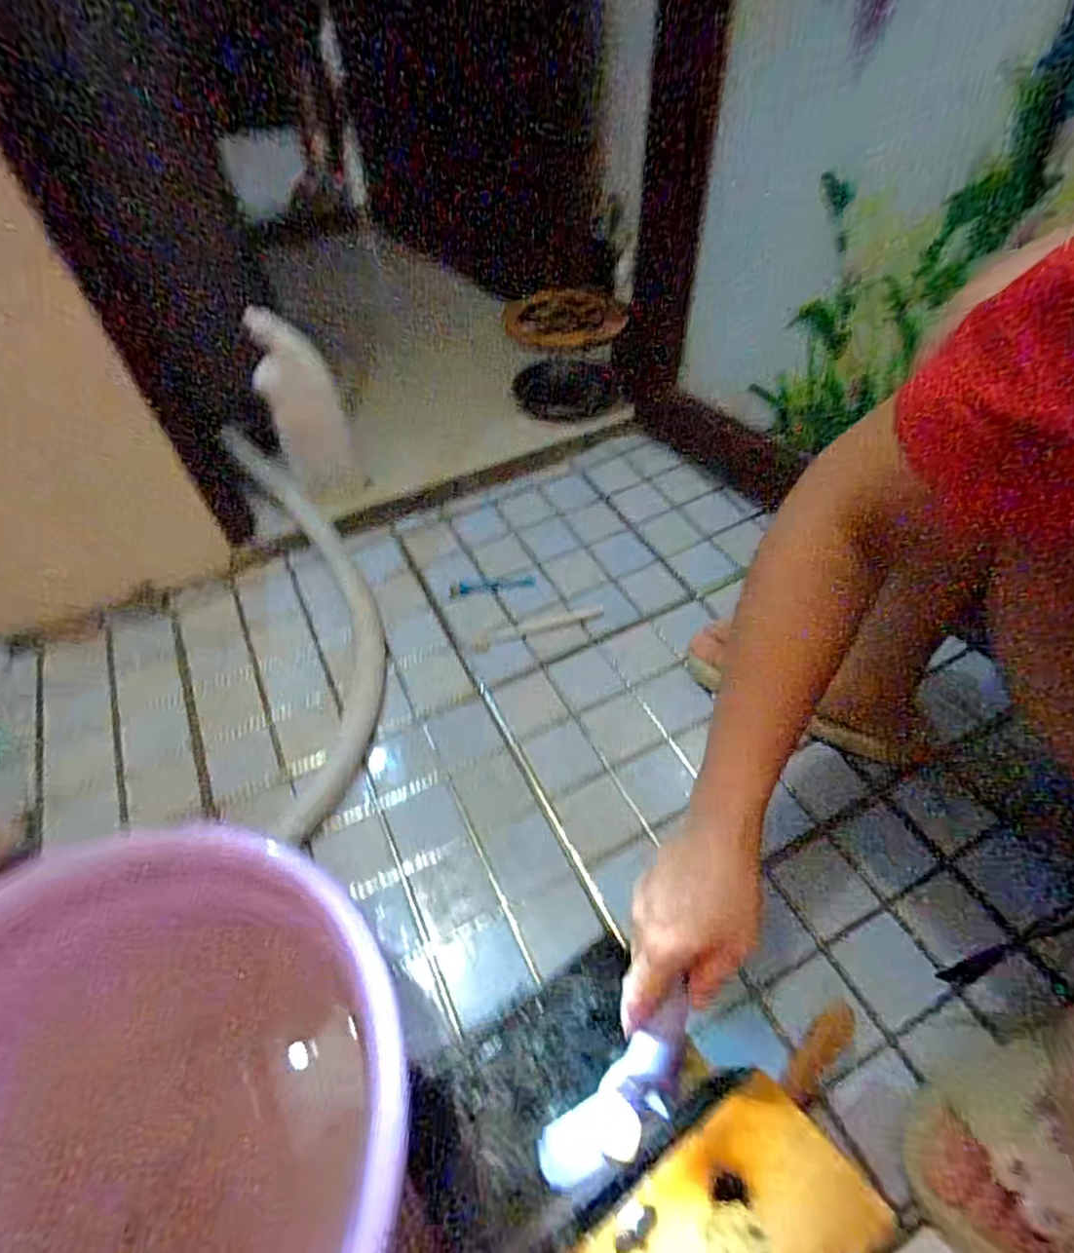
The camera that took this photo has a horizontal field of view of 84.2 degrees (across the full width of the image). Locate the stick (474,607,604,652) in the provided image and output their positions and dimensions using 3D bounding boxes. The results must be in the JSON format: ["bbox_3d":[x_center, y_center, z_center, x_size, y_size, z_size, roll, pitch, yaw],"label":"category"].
[{"bbox_3d":[0.002,-0.002,0.737,0.168,0.007,0.027,-18,55,-12],"label":"stick"}]

